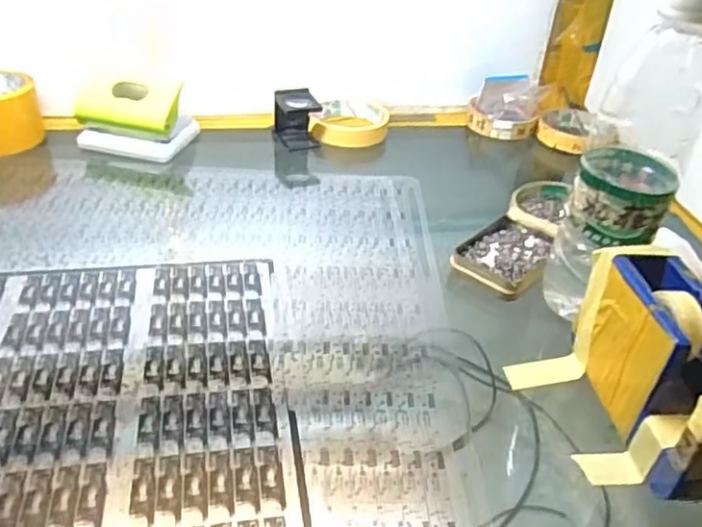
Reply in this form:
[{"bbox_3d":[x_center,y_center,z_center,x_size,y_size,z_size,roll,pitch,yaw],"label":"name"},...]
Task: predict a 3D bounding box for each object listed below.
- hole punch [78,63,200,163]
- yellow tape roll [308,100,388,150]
[{"bbox_3d":[-0.215,-0.152,0.628,0.104,0.066,0.073,13,37,11],"label":"hole punch"},{"bbox_3d":[-0.003,-0.157,0.701,0.086,0.023,0.086,0,36,-6],"label":"yellow tape roll"}]

